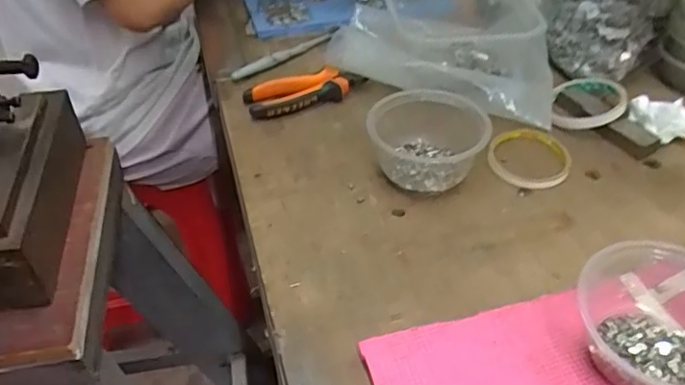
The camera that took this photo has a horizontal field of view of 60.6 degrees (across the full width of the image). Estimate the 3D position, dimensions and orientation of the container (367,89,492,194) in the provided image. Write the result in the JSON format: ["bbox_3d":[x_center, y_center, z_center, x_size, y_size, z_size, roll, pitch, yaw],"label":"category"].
[{"bbox_3d":[0.084,-0.051,0.586,0.116,0.065,0.098,5,43,8],"label":"container"}]

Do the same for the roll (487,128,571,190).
[{"bbox_3d":[0.194,-0.037,0.613,0.083,0.008,0.086,1,42,4],"label":"roll"}]

